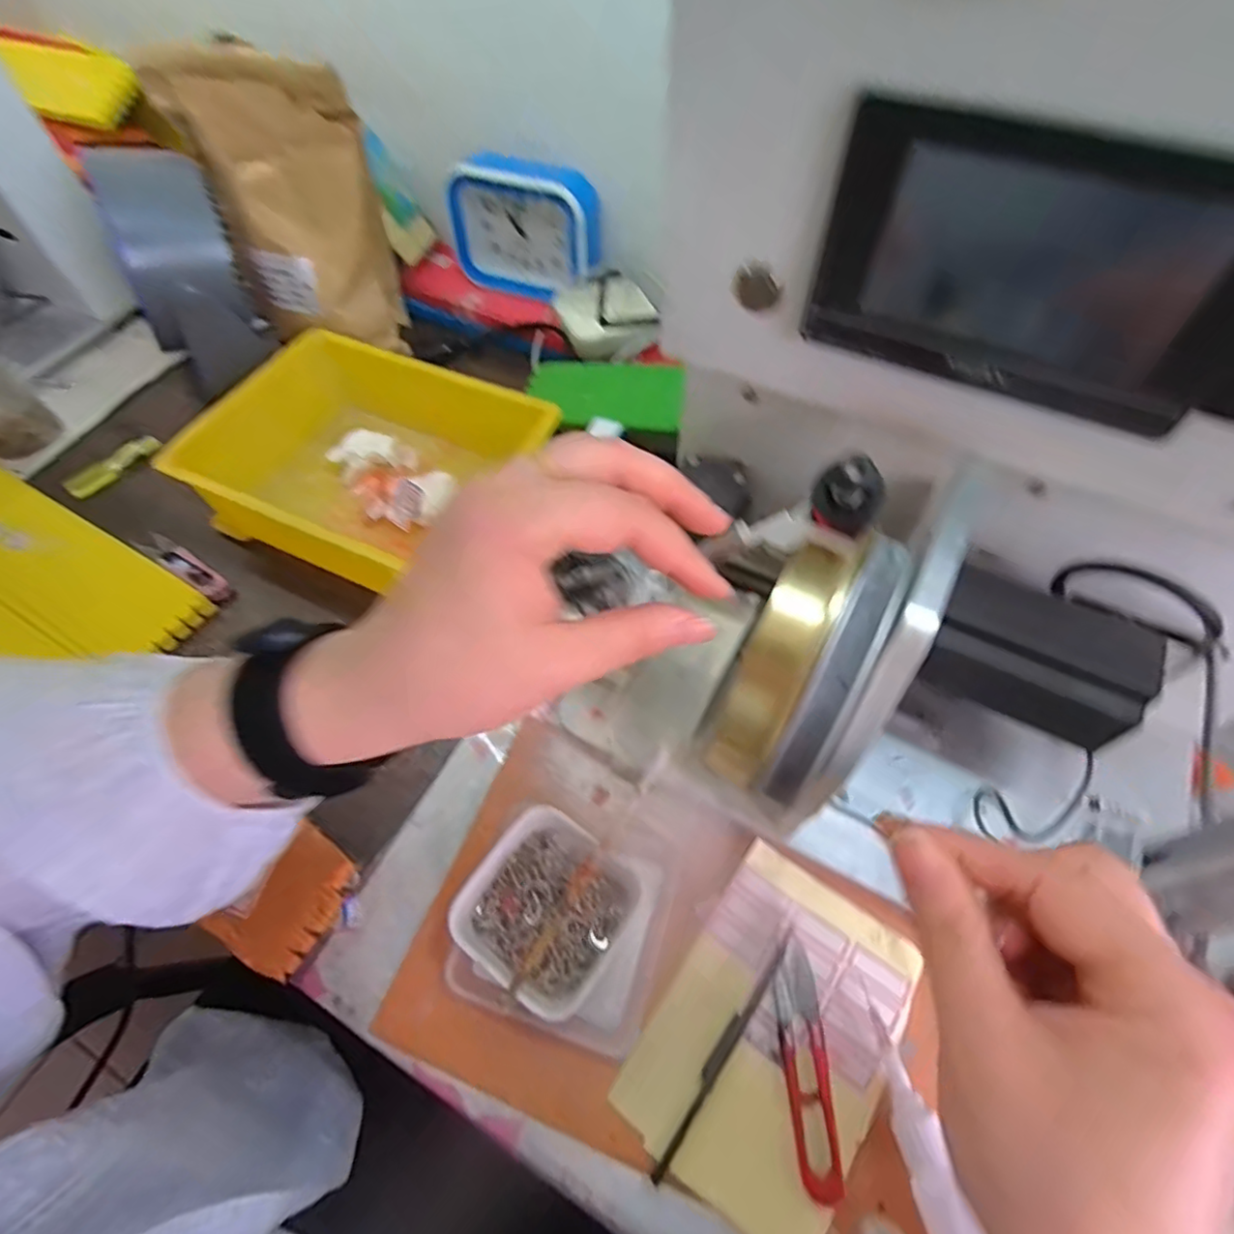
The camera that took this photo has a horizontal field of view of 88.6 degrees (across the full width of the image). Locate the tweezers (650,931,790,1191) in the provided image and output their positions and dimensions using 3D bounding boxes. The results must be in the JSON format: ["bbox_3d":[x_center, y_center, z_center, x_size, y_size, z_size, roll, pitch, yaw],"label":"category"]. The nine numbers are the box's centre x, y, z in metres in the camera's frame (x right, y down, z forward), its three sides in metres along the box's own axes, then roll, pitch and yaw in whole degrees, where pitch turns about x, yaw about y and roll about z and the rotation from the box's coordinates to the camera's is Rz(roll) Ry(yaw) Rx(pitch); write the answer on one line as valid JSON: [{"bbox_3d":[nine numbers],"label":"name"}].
[{"bbox_3d":[0.055,0.213,0.315,0.009,0.010,0.128,32,64,19],"label":"tweezers"}]

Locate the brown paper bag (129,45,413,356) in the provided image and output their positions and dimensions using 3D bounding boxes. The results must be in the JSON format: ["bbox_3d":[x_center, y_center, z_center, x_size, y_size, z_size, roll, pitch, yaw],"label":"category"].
[{"bbox_3d":[-0.276,-0.348,0.562,0.137,0.223,0.140,-20,60,-11],"label":"brown paper bag"}]

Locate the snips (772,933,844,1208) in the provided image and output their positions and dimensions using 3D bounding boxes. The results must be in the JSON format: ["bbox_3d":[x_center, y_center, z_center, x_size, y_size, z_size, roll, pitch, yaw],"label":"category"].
[{"bbox_3d":[0.093,0.220,0.313,0.023,0.005,0.104,-3,58,-1],"label":"snips"}]

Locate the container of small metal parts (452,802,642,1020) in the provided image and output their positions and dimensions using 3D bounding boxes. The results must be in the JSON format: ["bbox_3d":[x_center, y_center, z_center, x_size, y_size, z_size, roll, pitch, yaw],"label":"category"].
[{"bbox_3d":[-0.035,0.155,0.337,0.082,0.043,0.084,33,65,20],"label":"container of small metal parts"}]

